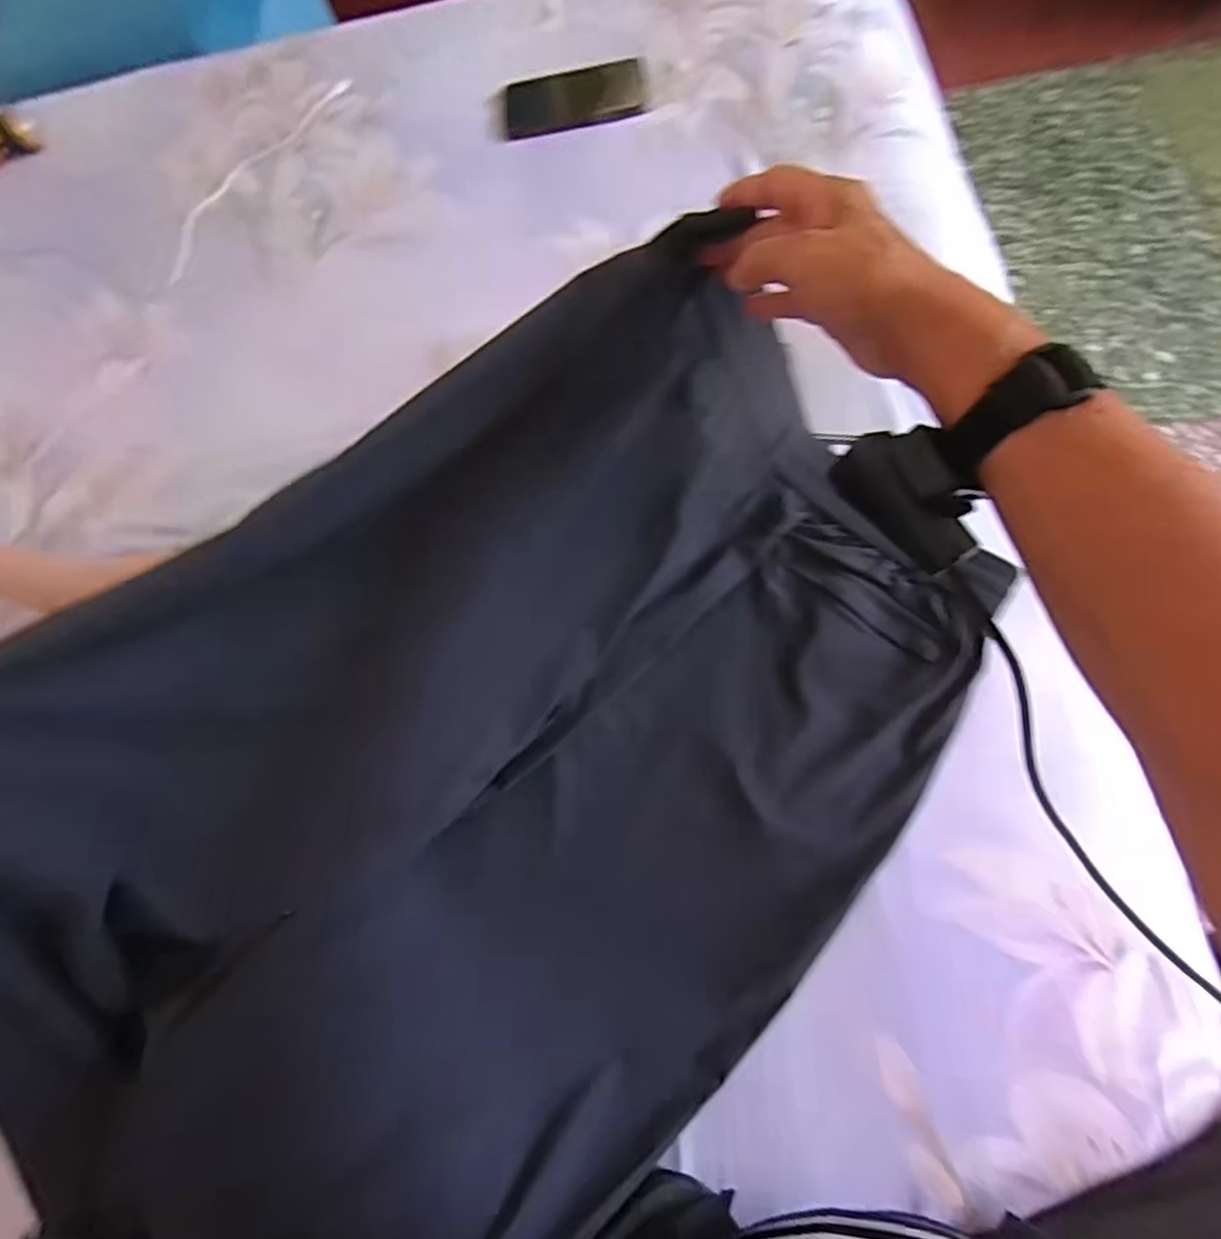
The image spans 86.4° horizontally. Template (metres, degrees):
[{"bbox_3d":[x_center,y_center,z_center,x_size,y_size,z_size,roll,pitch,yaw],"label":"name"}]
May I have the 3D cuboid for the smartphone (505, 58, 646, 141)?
[{"bbox_3d":[-0.039,-0.554,0.690,0.148,0.005,0.079,-8,75,6],"label":"smartphone"}]

